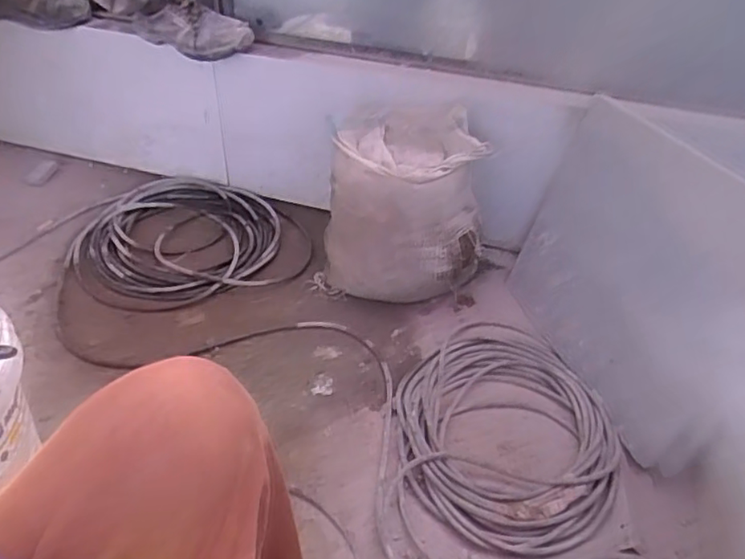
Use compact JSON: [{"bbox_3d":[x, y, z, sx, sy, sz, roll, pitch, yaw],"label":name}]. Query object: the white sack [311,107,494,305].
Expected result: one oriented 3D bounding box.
[{"bbox_3d":[0.067,-0.132,1.171,0.294,0.308,0.253,19,37,18],"label":"white sack"}]

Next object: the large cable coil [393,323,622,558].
[{"bbox_3d":[0.198,0.221,0.962,0.335,0.045,0.436,0,35,-8],"label":"large cable coil"}]

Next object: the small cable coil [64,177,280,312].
[{"bbox_3d":[-0.425,-0.105,1.300,0.415,0.058,0.417,4,35,-3],"label":"small cable coil"}]

